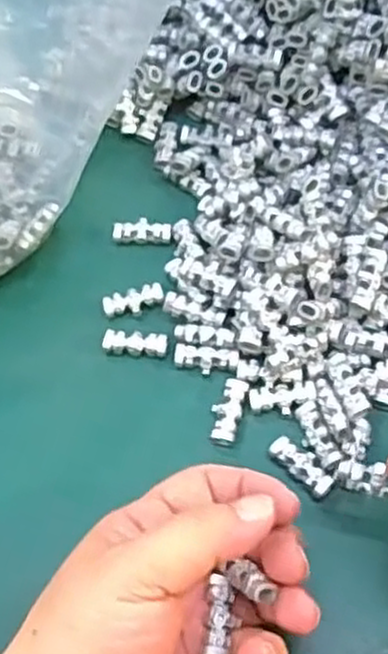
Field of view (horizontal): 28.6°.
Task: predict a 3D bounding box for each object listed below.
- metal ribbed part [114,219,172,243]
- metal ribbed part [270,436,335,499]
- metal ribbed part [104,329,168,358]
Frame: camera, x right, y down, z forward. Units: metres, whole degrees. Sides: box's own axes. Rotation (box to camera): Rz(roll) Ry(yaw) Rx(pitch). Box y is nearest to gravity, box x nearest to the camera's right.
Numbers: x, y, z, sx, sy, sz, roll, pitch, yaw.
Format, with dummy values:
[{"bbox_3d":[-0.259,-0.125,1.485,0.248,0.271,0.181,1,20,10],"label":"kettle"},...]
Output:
[{"bbox_3d":[-0.027,-0.050,0.395,0.030,0.009,0.012,-2,60,3],"label":"metal ribbed part"},{"bbox_3d":[0.046,0.059,0.324,0.011,0.005,0.031,-40,65,-17],"label":"metal ribbed part"},{"bbox_3d":[-0.027,0.007,0.361,0.030,0.006,0.012,5,61,7],"label":"metal ribbed part"}]

